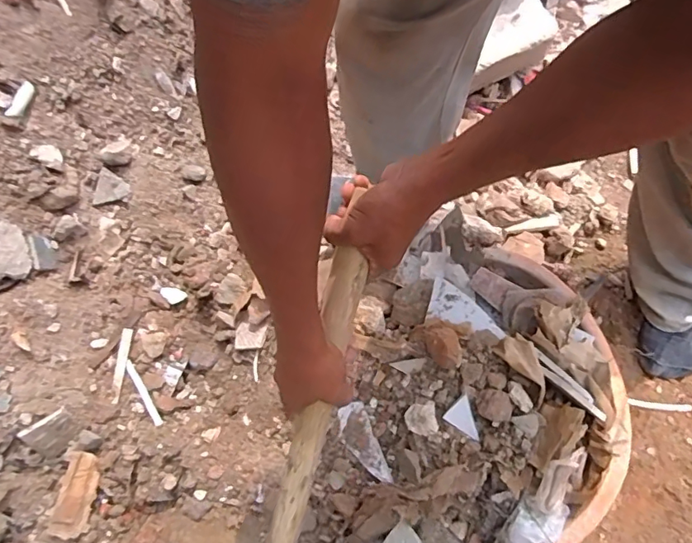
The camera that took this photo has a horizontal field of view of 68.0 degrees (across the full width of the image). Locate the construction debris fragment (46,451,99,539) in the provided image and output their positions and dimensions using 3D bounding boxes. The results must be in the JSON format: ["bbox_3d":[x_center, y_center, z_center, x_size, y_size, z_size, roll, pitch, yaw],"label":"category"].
[{"bbox_3d":[-0.396,0.328,0.754,0.047,0.013,0.115,19,71,-26],"label":"construction debris fragment"}]

